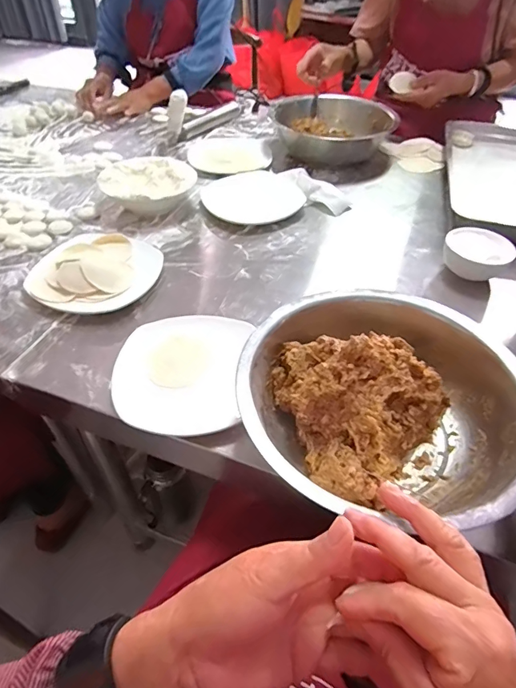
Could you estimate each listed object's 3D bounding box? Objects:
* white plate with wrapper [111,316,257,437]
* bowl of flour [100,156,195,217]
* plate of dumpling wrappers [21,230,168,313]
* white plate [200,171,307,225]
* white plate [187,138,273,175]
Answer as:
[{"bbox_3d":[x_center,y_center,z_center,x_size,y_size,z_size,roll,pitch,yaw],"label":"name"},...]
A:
[{"bbox_3d":[-0.093,0.034,0.522,0.150,0.023,0.174,3,47,3],"label":"white plate with wrapper"},{"bbox_3d":[-0.200,-0.285,0.788,0.147,0.054,0.159,0,47,0],"label":"bowl of flour"},{"bbox_3d":[-0.238,-0.112,0.645,0.165,0.043,0.168,0,47,0],"label":"plate of dumpling wrappers"},{"bbox_3d":[-0.010,-0.283,0.825,0.187,0.014,0.187,0,47,0],"label":"white plate"},{"bbox_3d":[-0.066,-0.417,0.942,0.168,0.018,0.195,-12,48,-10],"label":"white plate"}]

